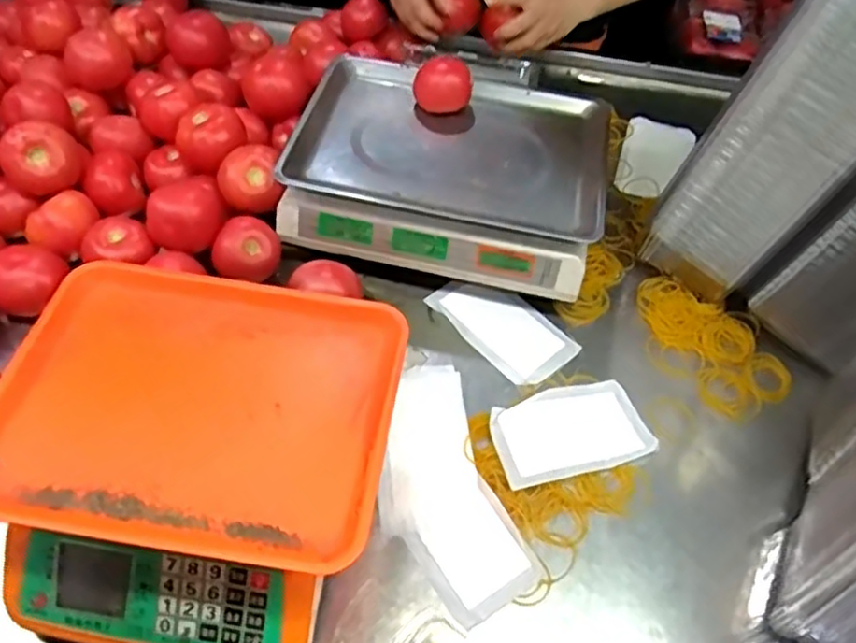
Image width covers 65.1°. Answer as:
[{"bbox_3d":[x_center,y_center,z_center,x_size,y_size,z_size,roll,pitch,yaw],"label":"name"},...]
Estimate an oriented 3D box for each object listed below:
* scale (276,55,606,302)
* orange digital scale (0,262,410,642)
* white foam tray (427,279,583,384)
[{"bbox_3d":[0.025,-0.177,0.771,0.337,0.091,0.253,11,53,4],"label":"scale"},{"bbox_3d":[-0.186,0.107,0.548,0.300,0.116,0.286,9,53,2],"label":"orange digital scale"},{"bbox_3d":[0.083,0.006,0.737,0.091,0.019,0.153,-31,62,-25],"label":"white foam tray"}]

